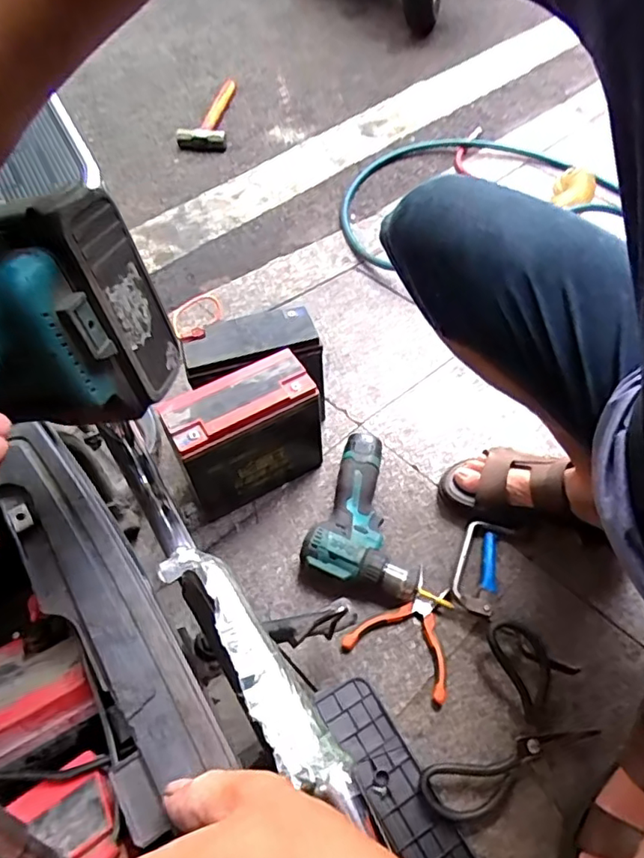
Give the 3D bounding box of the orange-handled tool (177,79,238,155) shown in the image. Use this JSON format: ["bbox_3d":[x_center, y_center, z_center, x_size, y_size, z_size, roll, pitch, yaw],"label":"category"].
[{"bbox_3d":[-0.309,-0.850,1.505,0.126,0.067,0.341,-1,55,2],"label":"orange-handled tool"}]

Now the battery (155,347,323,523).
[{"bbox_3d":[-0.095,0.009,0.720,0.180,0.181,0.078,-27,57,-16],"label":"battery"}]

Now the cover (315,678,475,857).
[{"bbox_3d":[0.076,0.364,0.563,0.062,0.007,0.224,-27,59,-16],"label":"cover"}]

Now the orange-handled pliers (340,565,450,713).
[{"bbox_3d":[0.109,0.236,0.652,0.124,0.019,0.127,29,61,20],"label":"orange-handled pliers"}]

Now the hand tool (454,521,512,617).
[{"bbox_3d":[0.195,0.166,0.691,0.052,0.029,0.131,19,54,14],"label":"hand tool"}]

